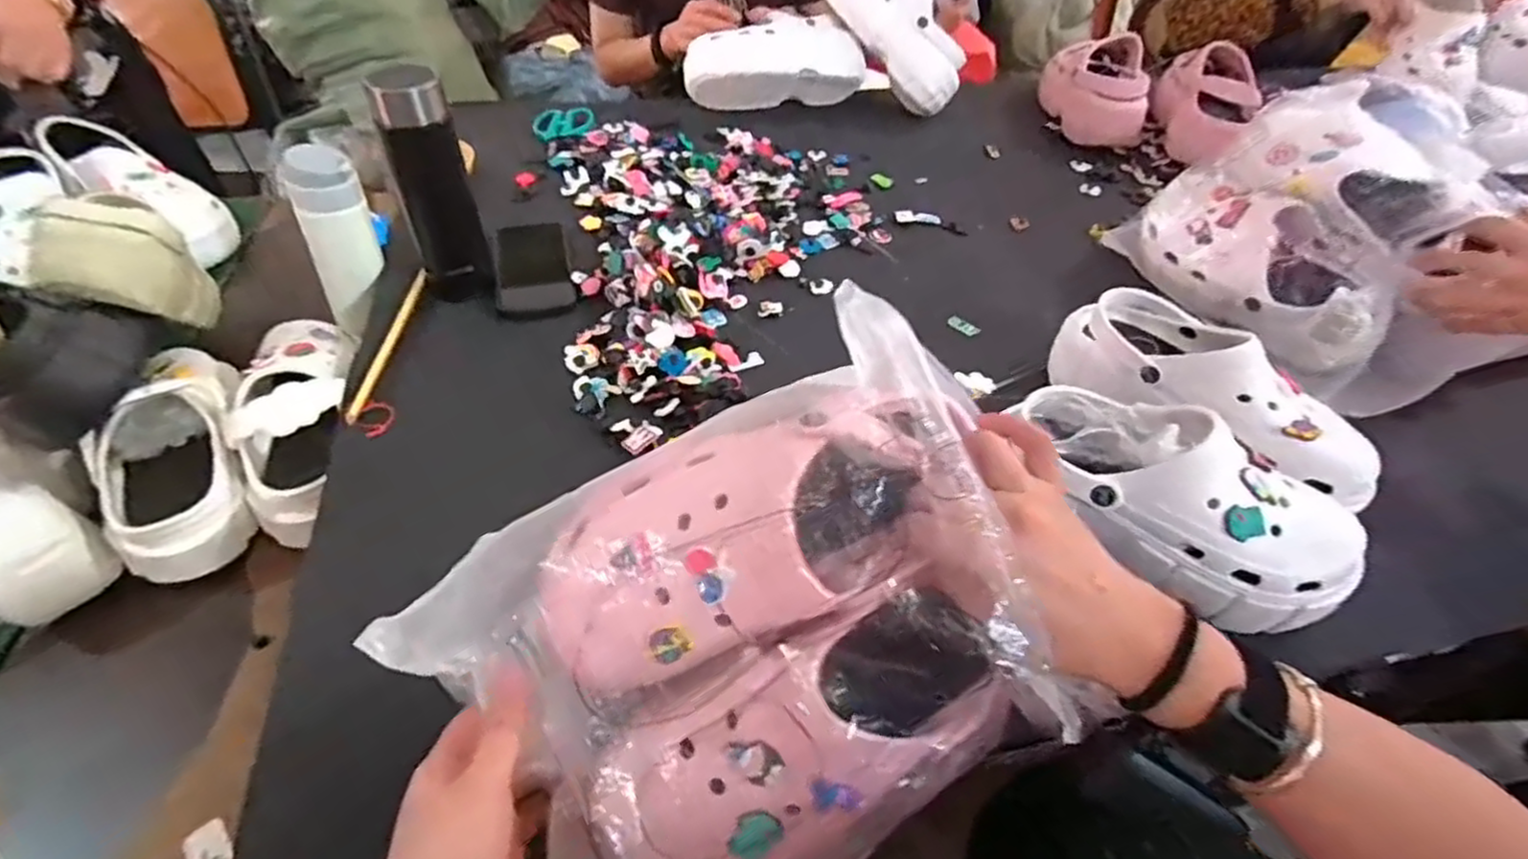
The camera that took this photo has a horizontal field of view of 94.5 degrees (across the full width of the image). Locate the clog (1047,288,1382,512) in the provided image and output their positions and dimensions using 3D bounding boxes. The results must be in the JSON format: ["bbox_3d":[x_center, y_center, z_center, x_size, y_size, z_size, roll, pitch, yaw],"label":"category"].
[{"bbox_3d":[0.375,-0.030,0.601,0.261,0.110,0.097,37,55,27],"label":"clog"}]

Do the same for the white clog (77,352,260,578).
[{"bbox_3d":[-0.533,0.006,0.634,0.107,0.111,0.238,-24,53,-24],"label":"white clog"}]

